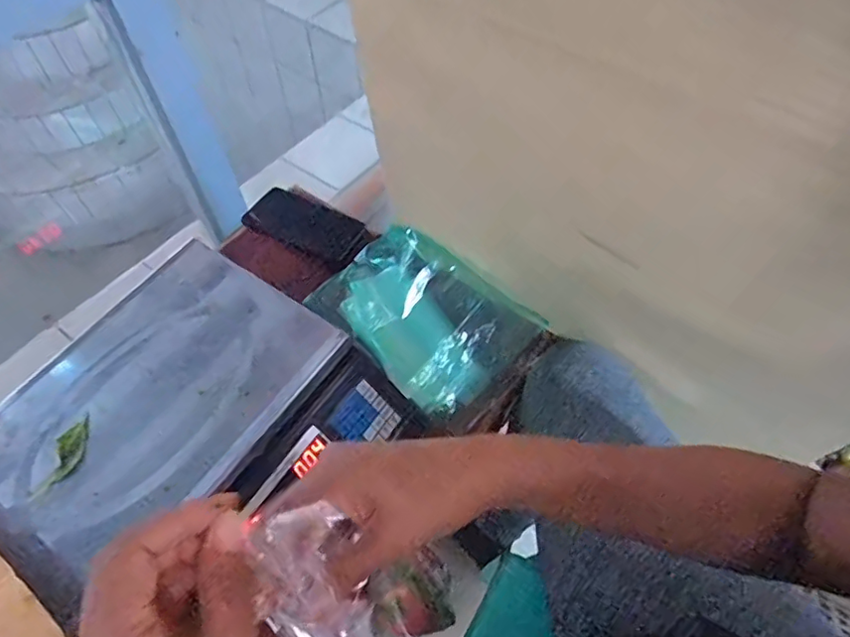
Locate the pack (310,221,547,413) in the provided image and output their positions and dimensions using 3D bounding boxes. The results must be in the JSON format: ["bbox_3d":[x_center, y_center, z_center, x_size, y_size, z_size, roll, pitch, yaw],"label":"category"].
[{"bbox_3d":[-0.002,-0.001,0.688,0.257,0.080,0.166,37,82,33],"label":"pack"}]

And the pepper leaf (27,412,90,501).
[{"bbox_3d":[-0.318,0.122,0.501,0.029,0.004,0.075,5,57,4],"label":"pepper leaf"}]

